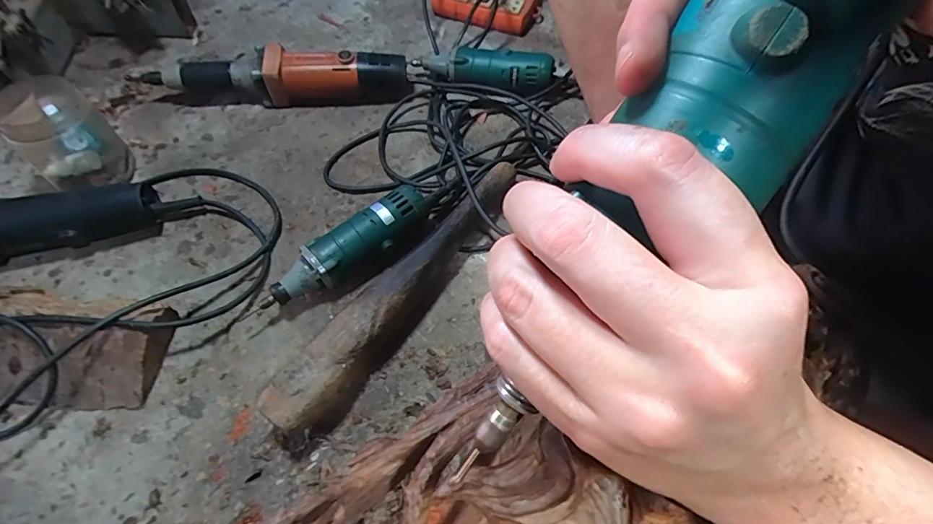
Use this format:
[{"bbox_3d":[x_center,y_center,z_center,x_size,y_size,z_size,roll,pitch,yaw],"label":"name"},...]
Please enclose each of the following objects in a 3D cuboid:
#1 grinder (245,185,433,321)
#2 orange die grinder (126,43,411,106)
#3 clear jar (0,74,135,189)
[{"bbox_3d":[-0.133,-0.009,0.533,0.212,0.055,0.045,-35,64,-21],"label":"grinder"},{"bbox_3d":[-0.281,-0.265,0.684,0.392,0.073,0.062,-4,57,-3],"label":"orange die grinder"},{"bbox_3d":[-0.496,-0.156,0.589,0.114,0.117,0.090,40,65,23],"label":"clear jar"}]

